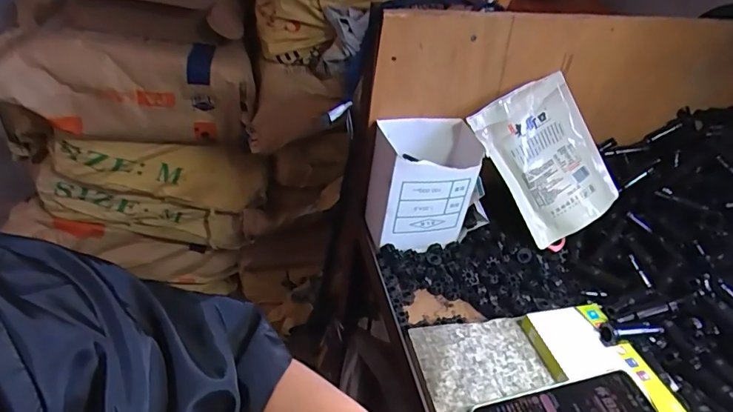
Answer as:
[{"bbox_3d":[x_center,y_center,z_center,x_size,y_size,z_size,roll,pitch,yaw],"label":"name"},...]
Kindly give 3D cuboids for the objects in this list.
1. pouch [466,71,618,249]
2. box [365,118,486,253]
[{"bbox_3d":[0.236,-0.061,0.611,0.141,0.193,0.022,-31,4,-10],"label":"pouch"},{"bbox_3d":[0.080,-0.026,0.615,0.136,0.145,0.086,-1,37,-9],"label":"box"}]

